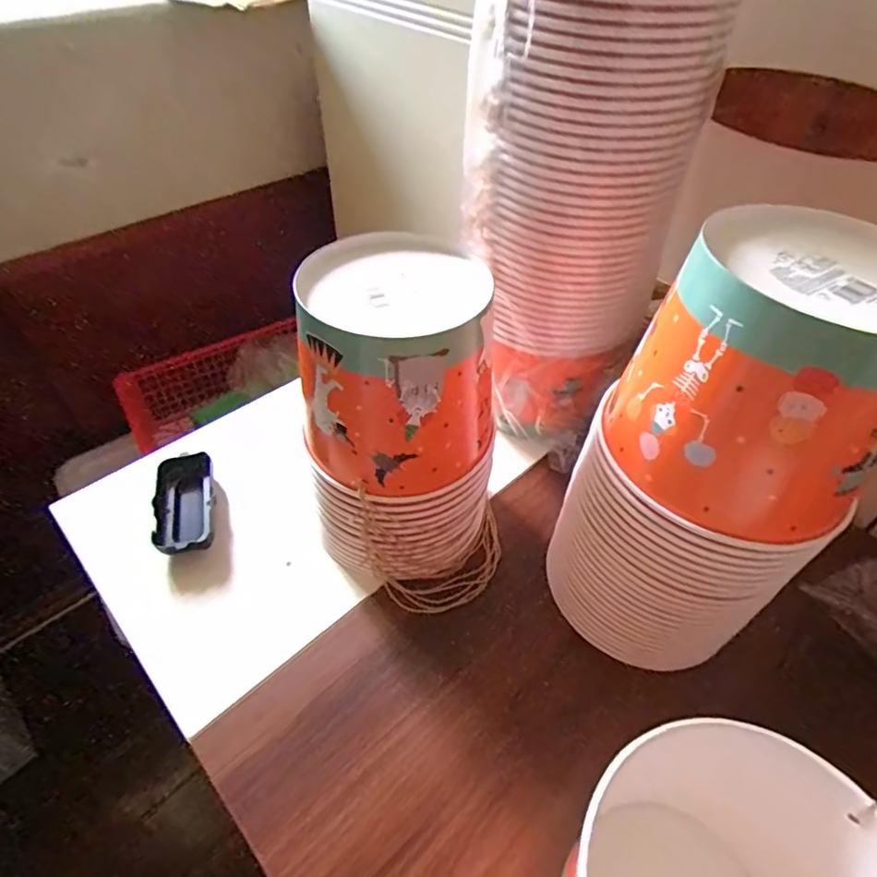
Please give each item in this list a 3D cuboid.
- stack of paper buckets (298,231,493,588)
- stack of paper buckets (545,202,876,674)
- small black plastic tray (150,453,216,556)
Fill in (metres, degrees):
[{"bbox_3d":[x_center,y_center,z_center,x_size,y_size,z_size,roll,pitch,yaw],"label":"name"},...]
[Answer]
[{"bbox_3d":[-0.027,-0.009,0.444,0.138,0.252,0.140,-4,48,-5],"label":"stack of paper buckets"},{"bbox_3d":[0.176,0.027,0.379,0.140,0.307,0.141,22,50,18],"label":"stack of paper buckets"},{"bbox_3d":[-0.238,0.061,0.510,0.051,0.019,0.101,-10,49,-11],"label":"small black plastic tray"}]

